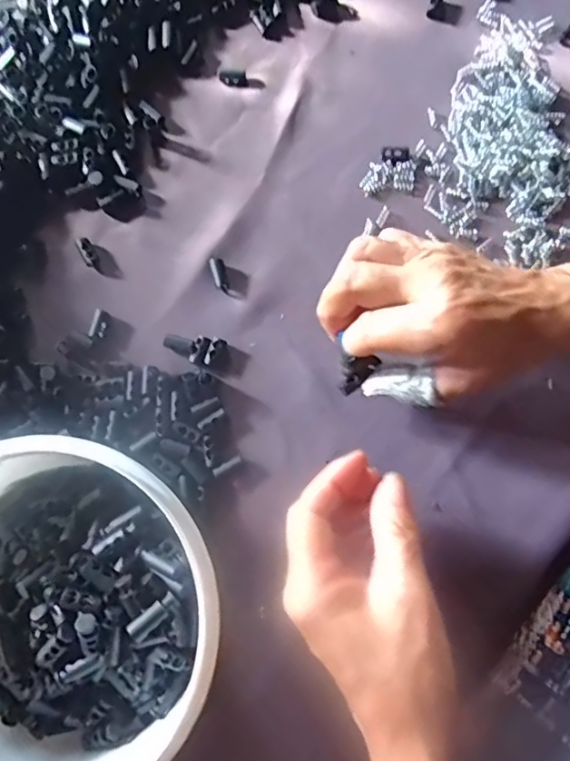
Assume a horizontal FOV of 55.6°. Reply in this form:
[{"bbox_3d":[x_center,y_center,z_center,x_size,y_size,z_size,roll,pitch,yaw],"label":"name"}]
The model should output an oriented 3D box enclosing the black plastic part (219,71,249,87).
[{"bbox_3d":[-0.035,-0.208,0.372,0.019,0.004,0.010,-4,80,-1],"label":"black plastic part"}]

